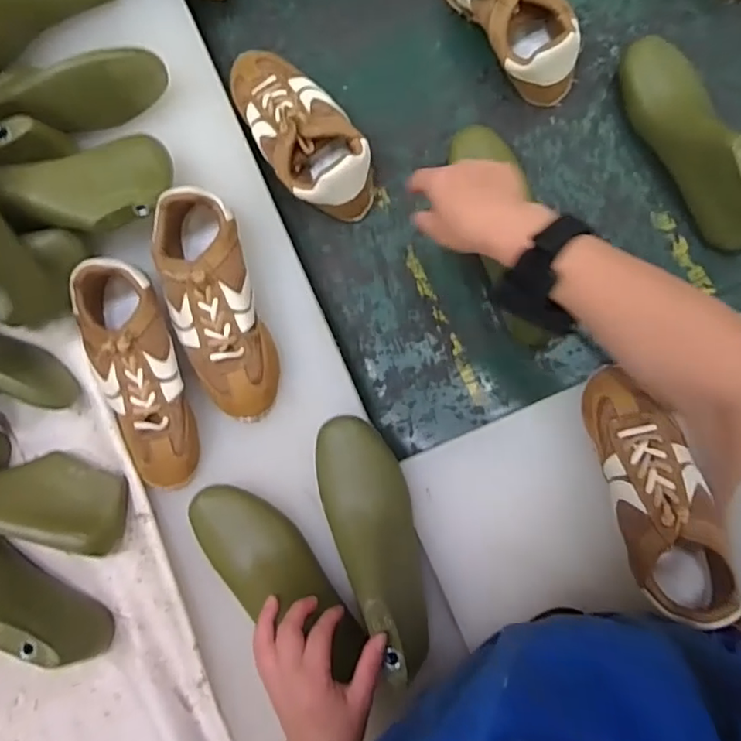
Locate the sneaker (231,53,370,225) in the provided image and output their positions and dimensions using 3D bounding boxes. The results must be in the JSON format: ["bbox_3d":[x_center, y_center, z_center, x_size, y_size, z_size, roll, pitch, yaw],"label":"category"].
[{"bbox_3d":[-0.076,-0.266,0.625,0.101,0.073,0.225,-29,82,1],"label":"sneaker"}]

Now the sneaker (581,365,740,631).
[{"bbox_3d":[0.244,0.104,0.497,0.079,0.069,0.211,-20,83,4],"label":"sneaker"}]

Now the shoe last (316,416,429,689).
[{"bbox_3d":[0.006,0.152,0.523,0.074,0.068,0.225,-18,70,2],"label":"shoe last"}]

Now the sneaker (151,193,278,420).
[{"bbox_3d":[-0.153,-0.062,0.576,0.085,0.074,0.224,-18,83,4],"label":"sneaker"}]

